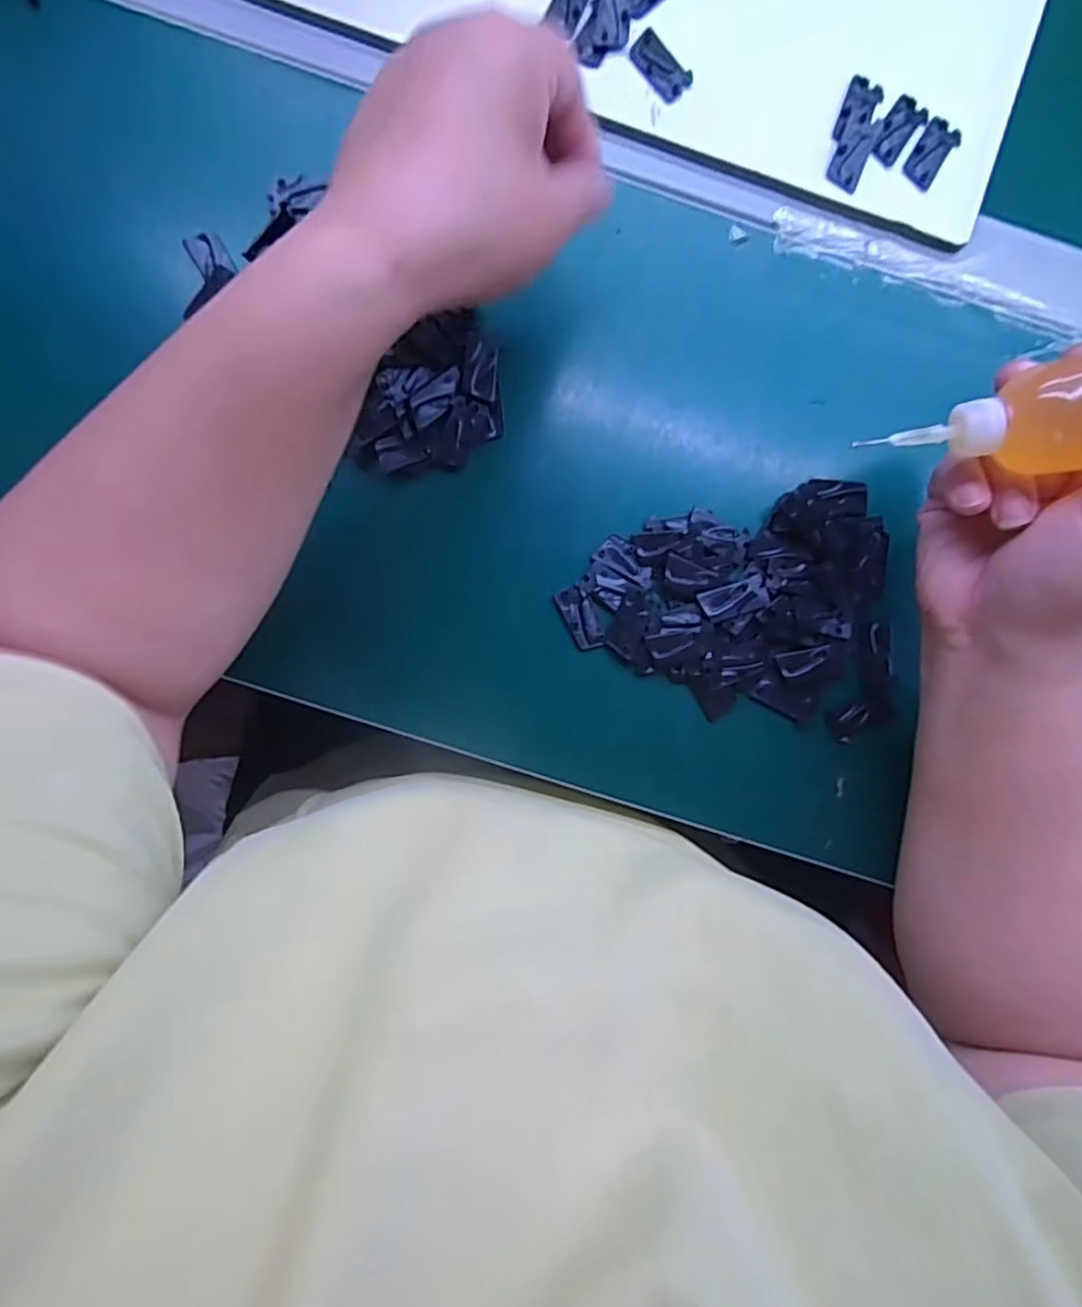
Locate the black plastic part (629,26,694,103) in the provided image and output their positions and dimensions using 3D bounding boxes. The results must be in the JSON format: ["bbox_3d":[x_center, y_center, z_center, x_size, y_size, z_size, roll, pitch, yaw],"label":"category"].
[{"bbox_3d":[0.059,-0.292,0.329,0.018,0.004,0.035,-41,92,-2],"label":"black plastic part"}]

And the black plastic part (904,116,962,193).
[{"bbox_3d":[0.198,-0.253,0.334,0.017,0.004,0.035,33,88,-2],"label":"black plastic part"}]

